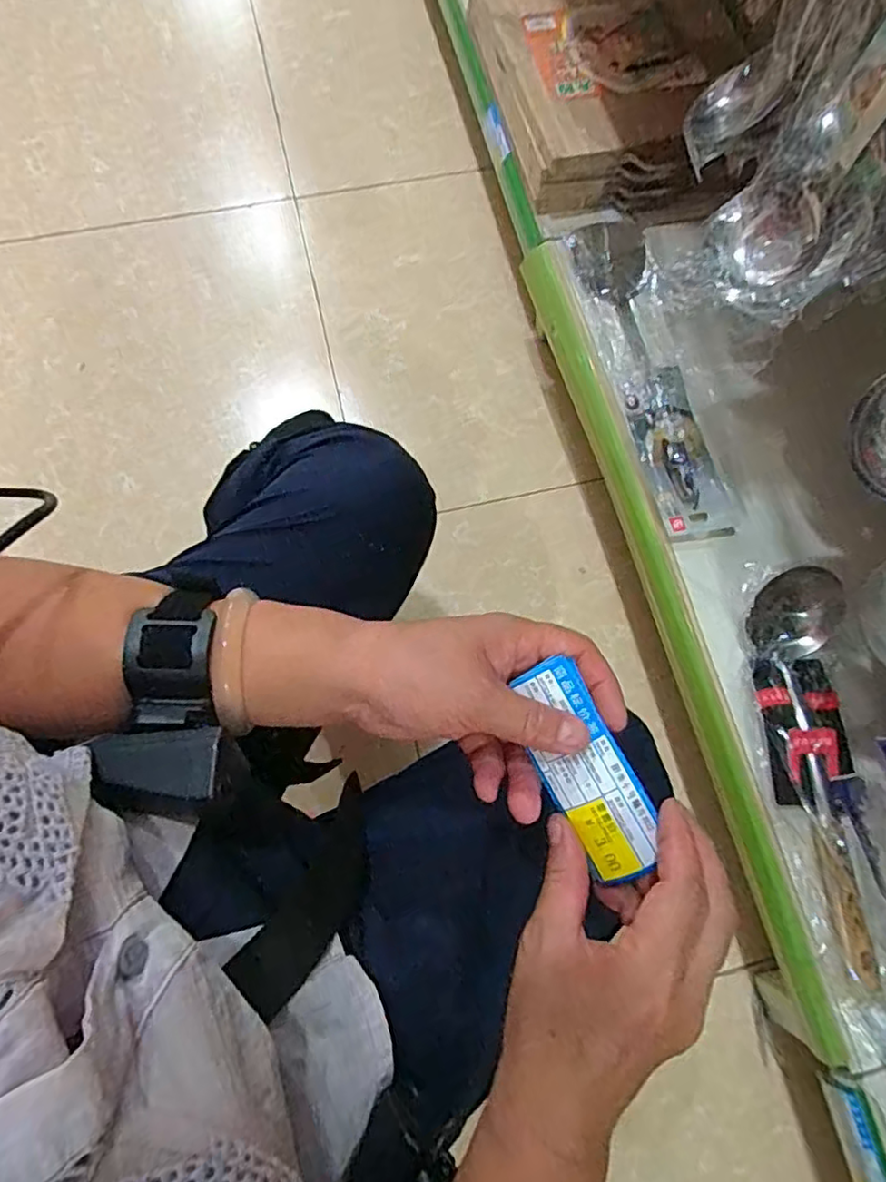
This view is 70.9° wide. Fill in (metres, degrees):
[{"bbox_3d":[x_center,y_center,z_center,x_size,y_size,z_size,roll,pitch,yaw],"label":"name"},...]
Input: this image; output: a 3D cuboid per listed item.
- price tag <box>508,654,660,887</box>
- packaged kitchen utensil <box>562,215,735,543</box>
[{"bbox_3d":[0.064,0.083,0.284,0.038,0.007,0.098,-31,82,15],"label":"price tag"},{"bbox_3d":[0.218,-0.262,0.688,0.096,0.024,0.430,-7,73,-3],"label":"packaged kitchen utensil"}]

